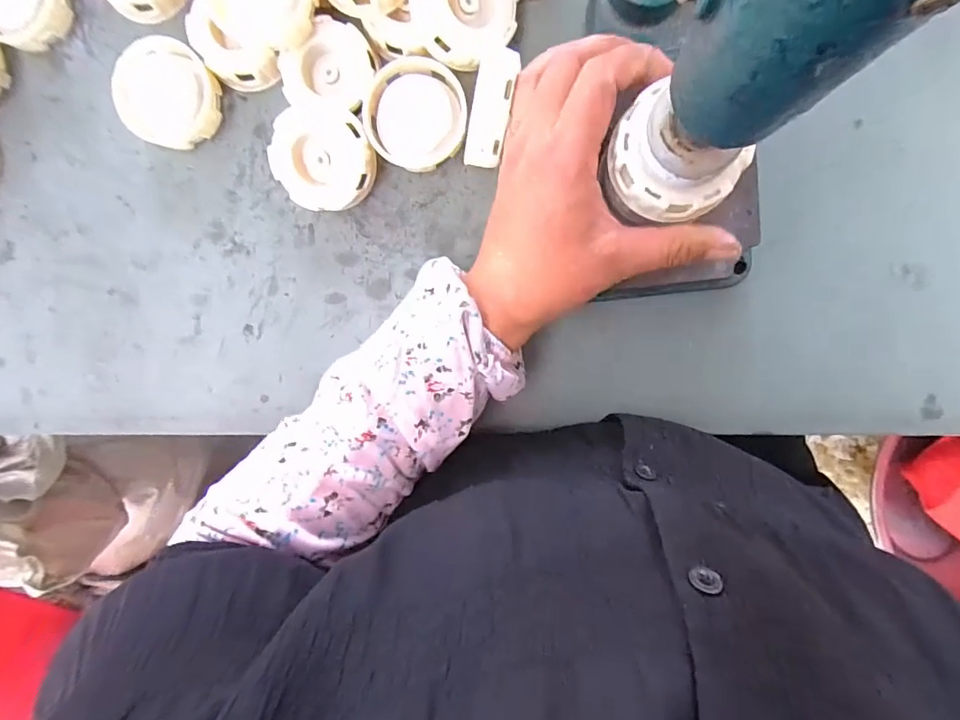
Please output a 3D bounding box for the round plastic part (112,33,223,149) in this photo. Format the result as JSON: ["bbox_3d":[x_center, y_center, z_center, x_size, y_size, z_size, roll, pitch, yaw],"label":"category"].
[{"bbox_3d":[-0.206,-0.175,0.313,0.064,0.020,0.064,1,96,5],"label":"round plastic part"}]

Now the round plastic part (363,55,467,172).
[{"bbox_3d":[-0.042,-0.157,0.302,0.062,0.017,0.065,1,96,5],"label":"round plastic part"}]

